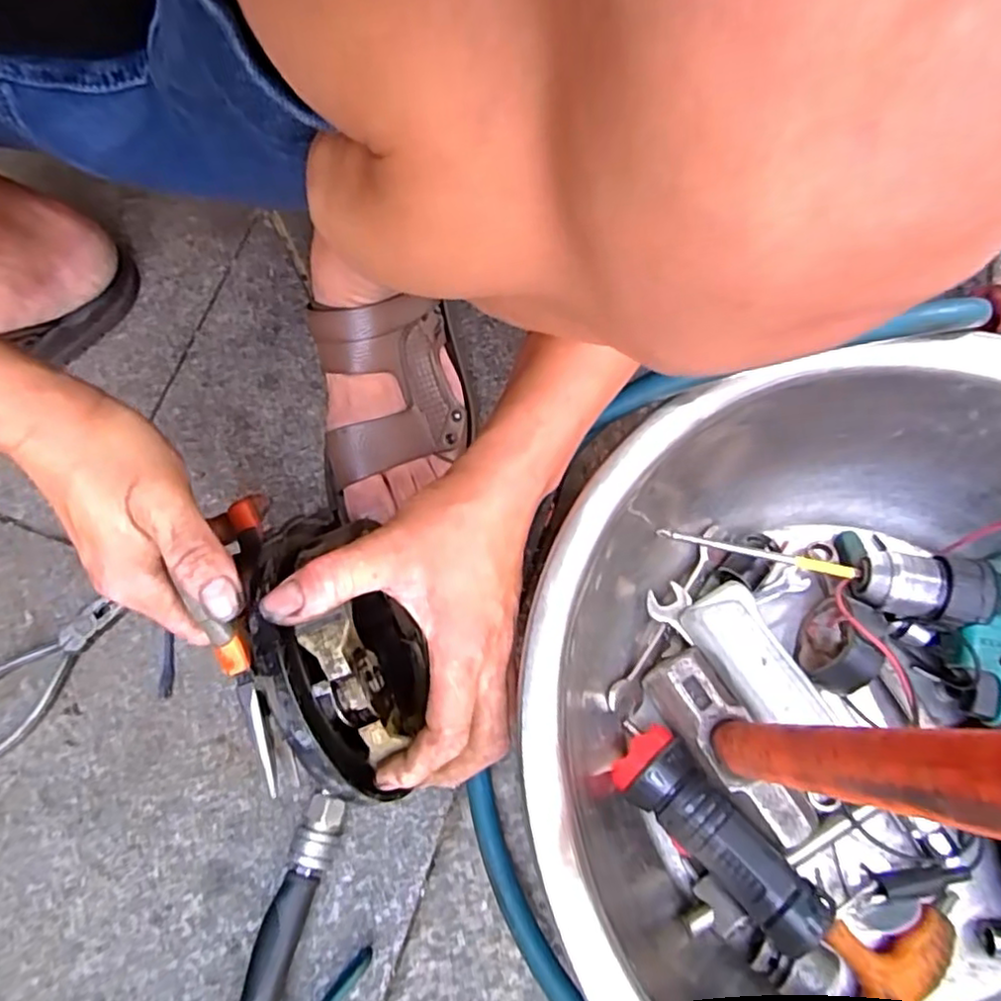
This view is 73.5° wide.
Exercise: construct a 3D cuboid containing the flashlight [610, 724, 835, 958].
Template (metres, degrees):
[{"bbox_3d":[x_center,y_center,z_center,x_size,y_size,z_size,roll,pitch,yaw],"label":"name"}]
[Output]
[{"bbox_3d":[0.121,0.189,0.377,0.040,0.034,0.127,-40,62,-14],"label":"flashlight"}]

